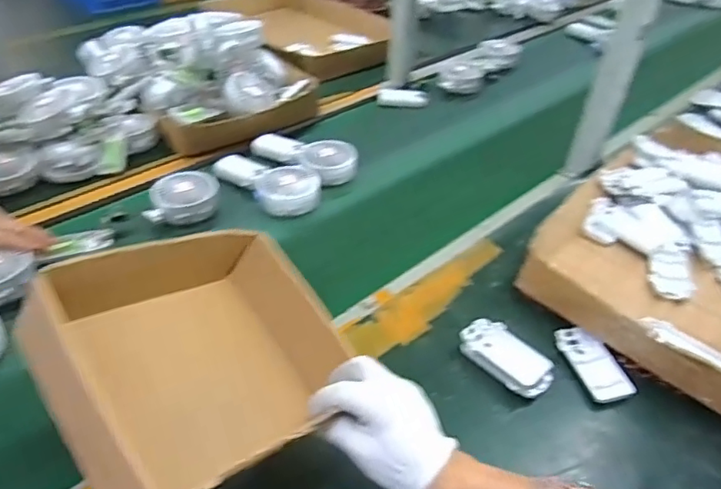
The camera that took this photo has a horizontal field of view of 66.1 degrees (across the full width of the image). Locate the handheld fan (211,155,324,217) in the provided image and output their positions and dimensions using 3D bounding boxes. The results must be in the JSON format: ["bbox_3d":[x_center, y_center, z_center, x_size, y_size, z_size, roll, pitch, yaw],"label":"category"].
[{"bbox_3d":[-0.150,-0.105,0.878,0.186,0.050,0.092,32,47,28],"label":"handheld fan"}]

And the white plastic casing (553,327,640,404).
[{"bbox_3d":[0.260,0.132,0.621,0.050,0.016,0.094,-8,42,-15],"label":"white plastic casing"}]

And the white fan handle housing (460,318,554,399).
[{"bbox_3d":[0.160,0.126,0.621,0.056,0.021,0.104,-27,50,-32],"label":"white fan handle housing"}]

